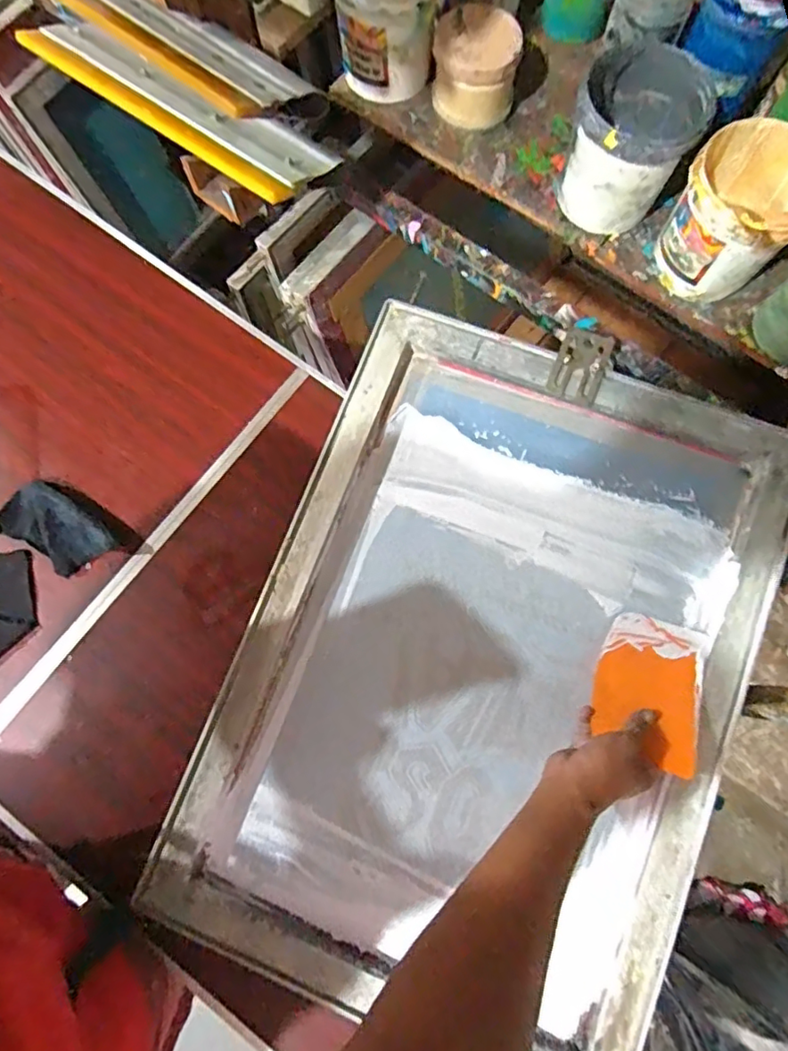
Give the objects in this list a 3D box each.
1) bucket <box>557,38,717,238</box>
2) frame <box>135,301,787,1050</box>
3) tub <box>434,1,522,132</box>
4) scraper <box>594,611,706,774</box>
[{"bbox_3d":[0.252,-0.410,0.606,0.124,0.115,0.154,22,78,4],"label":"bucket"},{"bbox_3d":[0.092,0.139,0.572,0.473,0.083,0.650,23,78,4],"label":"frame"},{"bbox_3d":[0.093,-0.528,0.658,0.092,0.078,0.088,0,77,-1],"label":"tub"},{"bbox_3d":[0.245,0.155,0.548,0.093,0.008,0.136,14,60,16],"label":"scraper"}]

